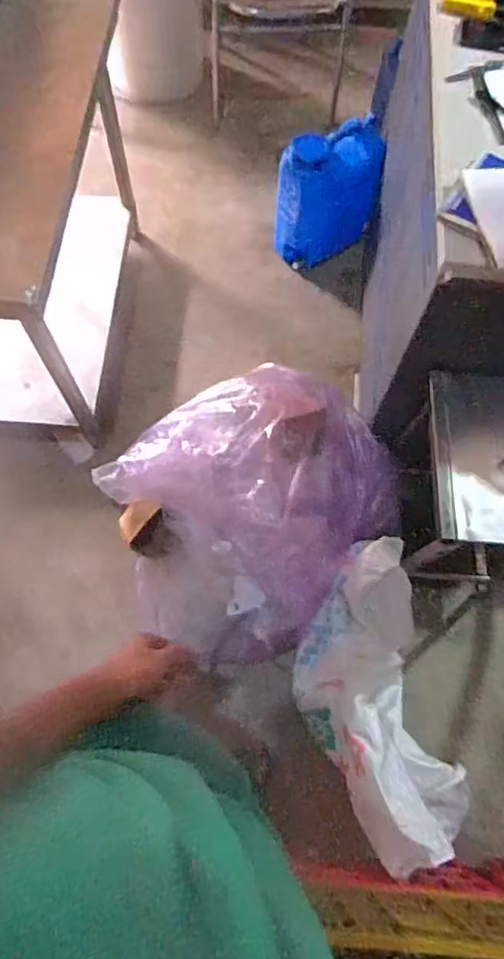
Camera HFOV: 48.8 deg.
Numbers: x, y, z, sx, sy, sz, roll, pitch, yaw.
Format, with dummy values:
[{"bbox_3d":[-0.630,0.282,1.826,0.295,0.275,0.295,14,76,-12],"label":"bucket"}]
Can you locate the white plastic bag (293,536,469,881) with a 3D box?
[{"bbox_3d":[0.282,0.497,1.281,0.314,0.296,0.641,-16,69,-8],"label":"white plastic bag"}]

